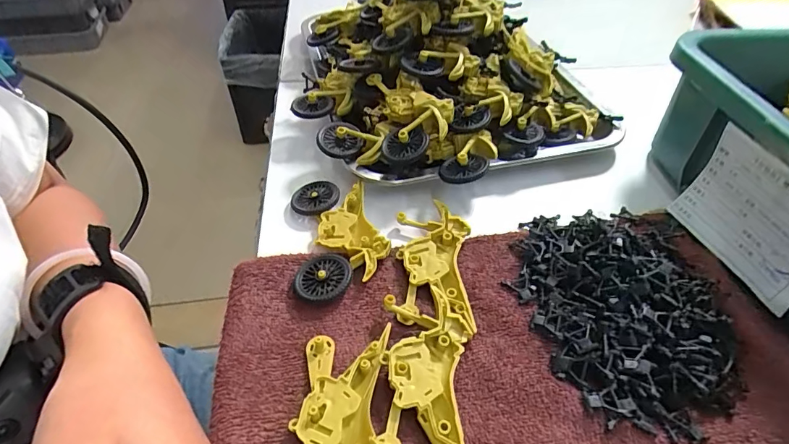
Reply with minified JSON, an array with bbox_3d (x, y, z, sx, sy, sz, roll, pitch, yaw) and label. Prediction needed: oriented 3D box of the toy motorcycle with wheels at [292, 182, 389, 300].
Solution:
[{"bbox_3d":[-0.041,0.007,0.321,0.061,0.012,0.114,-8,47,-9],"label":"toy motorcycle with wheels"}]

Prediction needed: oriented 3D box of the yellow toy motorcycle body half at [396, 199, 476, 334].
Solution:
[{"bbox_3d":[0.026,0.027,0.301,0.047,0.011,0.098,2,46,1],"label":"yellow toy motorcycle body half"}]

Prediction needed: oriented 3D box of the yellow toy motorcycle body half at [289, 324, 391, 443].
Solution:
[{"bbox_3d":[-0.029,0.102,0.228,0.051,0.010,0.097,4,46,3],"label":"yellow toy motorcycle body half"}]

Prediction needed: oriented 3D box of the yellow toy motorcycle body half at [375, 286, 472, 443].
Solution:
[{"bbox_3d":[0.017,0.082,0.246,0.047,0.014,0.102,3,46,2],"label":"yellow toy motorcycle body half"}]

